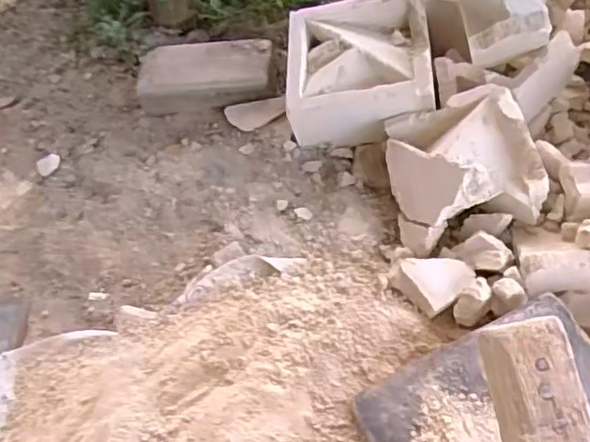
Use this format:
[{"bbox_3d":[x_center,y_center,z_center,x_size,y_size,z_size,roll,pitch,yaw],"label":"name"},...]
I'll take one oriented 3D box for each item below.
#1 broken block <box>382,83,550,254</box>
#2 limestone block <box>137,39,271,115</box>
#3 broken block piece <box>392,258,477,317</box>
[{"bbox_3d":[0.204,-0.071,0.777,0.164,0.092,0.176,-10,52,1],"label":"broken block"},{"bbox_3d":[-0.140,-0.229,0.979,0.213,0.075,0.103,-6,52,5],"label":"limestone block"},{"bbox_3d":[0.161,0.068,0.723,0.074,0.028,0.073,-42,60,-18],"label":"broken block piece"}]

